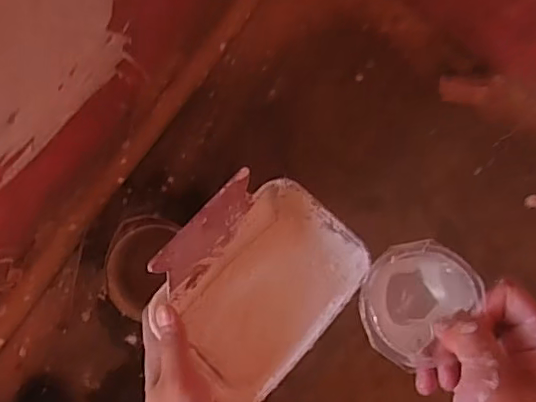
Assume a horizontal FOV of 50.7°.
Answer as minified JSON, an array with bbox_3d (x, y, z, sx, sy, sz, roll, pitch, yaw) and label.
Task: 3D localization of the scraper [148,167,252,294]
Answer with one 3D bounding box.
[{"bbox_3d":[-0.049,0.026,0.453,0.007,0.062,0.100,35,74,27],"label":"scraper"}]

